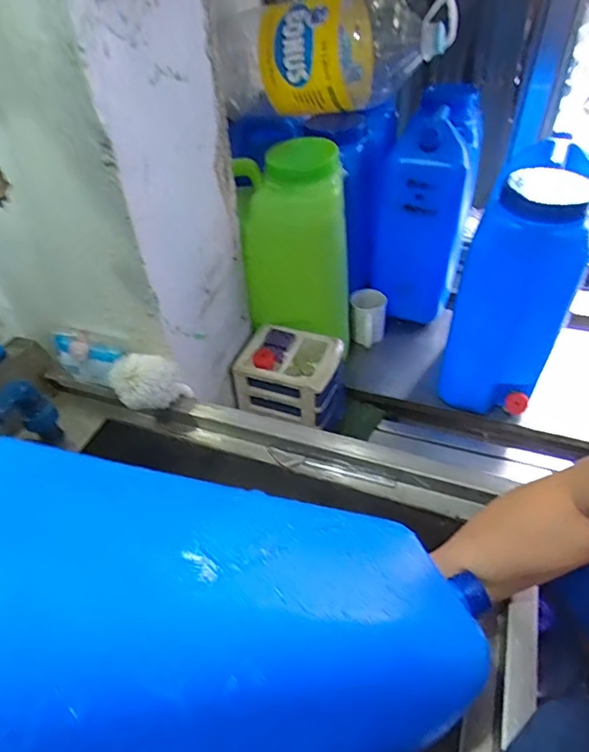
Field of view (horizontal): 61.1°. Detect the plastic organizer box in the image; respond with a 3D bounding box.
[{"bbox_3d":[-0.005,-0.002,0.910,0.185,0.137,0.139,15,47,18],"label":"plastic organizer box"}]

